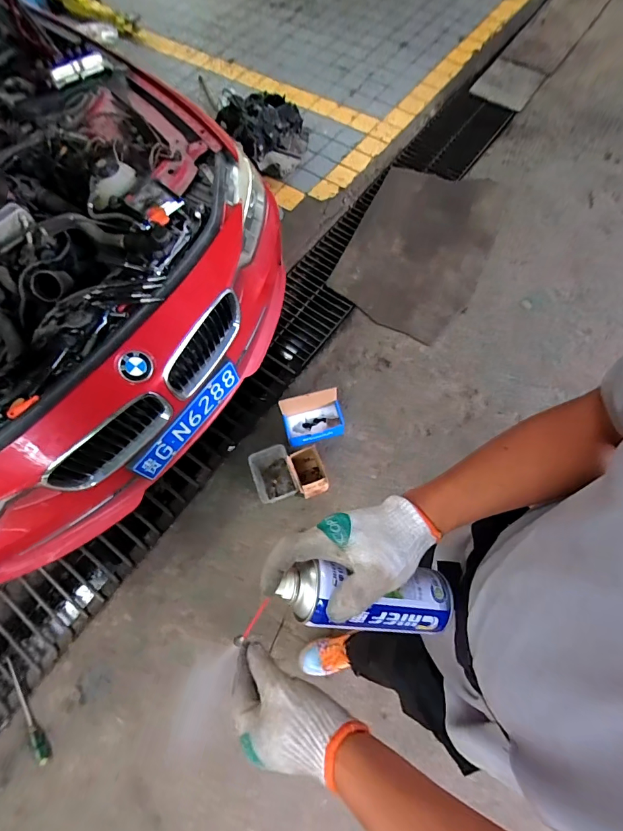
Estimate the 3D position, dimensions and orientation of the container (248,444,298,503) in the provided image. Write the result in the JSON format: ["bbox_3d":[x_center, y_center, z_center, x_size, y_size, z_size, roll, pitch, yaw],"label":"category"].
[{"bbox_3d":[-0.158,0.244,1.580,0.156,0.117,0.210,-17,67,-4],"label":"container"}]

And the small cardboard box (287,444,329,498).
[{"bbox_3d":[-0.011,0.224,1.554,0.130,0.111,0.181,-21,68,-6],"label":"small cardboard box"}]

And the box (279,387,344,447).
[{"bbox_3d":[0.014,0.015,1.598,0.249,0.188,0.157,-17,67,-4],"label":"box"}]

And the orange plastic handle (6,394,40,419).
[{"bbox_3d":[-0.696,-0.025,0.938,0.078,0.026,0.030,-36,70,-12],"label":"orange plastic handle"}]

